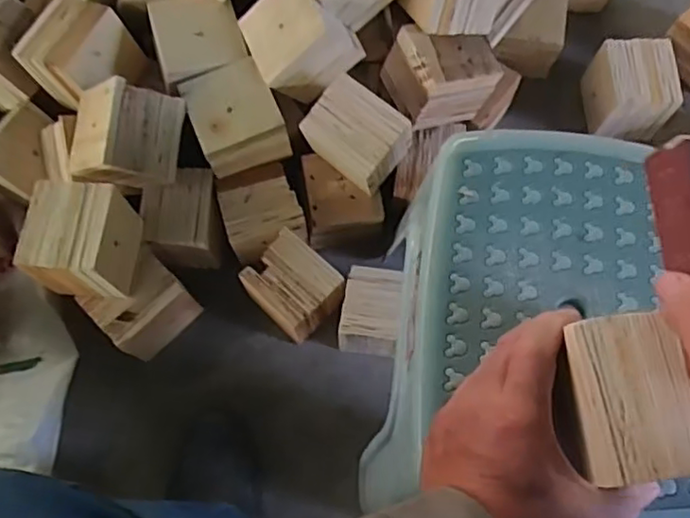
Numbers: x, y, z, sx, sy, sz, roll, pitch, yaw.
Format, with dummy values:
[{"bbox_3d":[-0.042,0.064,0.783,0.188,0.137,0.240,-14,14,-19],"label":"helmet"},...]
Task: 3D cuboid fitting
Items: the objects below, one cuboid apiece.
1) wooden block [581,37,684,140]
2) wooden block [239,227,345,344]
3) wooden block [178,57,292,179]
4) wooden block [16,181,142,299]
[{"bbox_3d":[0.363,-0.211,0.817,0.088,0.090,0.107,1,72,1],"label":"wooden block"},{"bbox_3d":[-0.060,0.036,0.735,0.086,0.086,0.092,-42,76,-12],"label":"wooden block"},{"bbox_3d":[-0.124,-0.158,0.719,0.093,0.069,0.105,-22,73,-7],"label":"wooden block"},{"bbox_3d":[-0.276,-0.018,0.664,0.092,0.085,0.103,4,72,2],"label":"wooden block"}]

